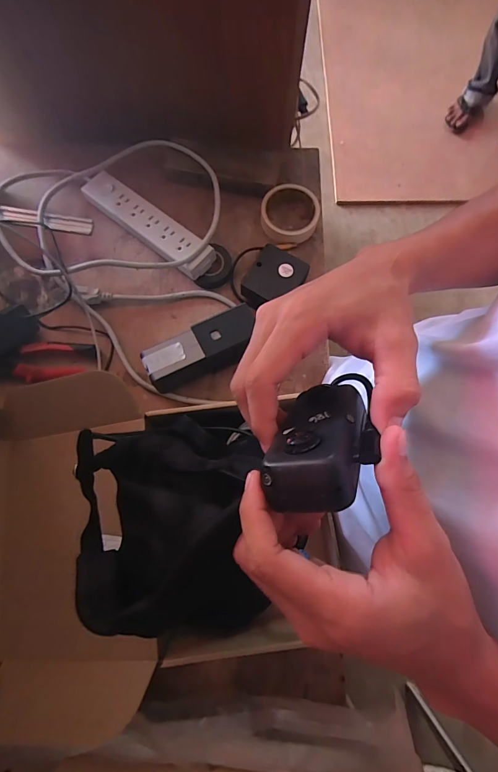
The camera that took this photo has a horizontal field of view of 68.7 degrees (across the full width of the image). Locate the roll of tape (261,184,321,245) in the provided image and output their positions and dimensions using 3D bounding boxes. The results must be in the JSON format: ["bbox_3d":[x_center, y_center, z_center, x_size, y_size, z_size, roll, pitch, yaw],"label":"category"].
[{"bbox_3d":[0.063,-0.264,0.564,0.087,0.028,0.088,0,76,-1],"label":"roll of tape"}]

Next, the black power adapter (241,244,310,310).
[{"bbox_3d":[0.034,-0.150,0.525,0.079,0.049,0.078,29,78,6],"label":"black power adapter"}]

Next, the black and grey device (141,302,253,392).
[{"bbox_3d":[-0.060,-0.046,0.495,0.155,0.060,0.063,-30,78,-8],"label":"black and grey device"}]

